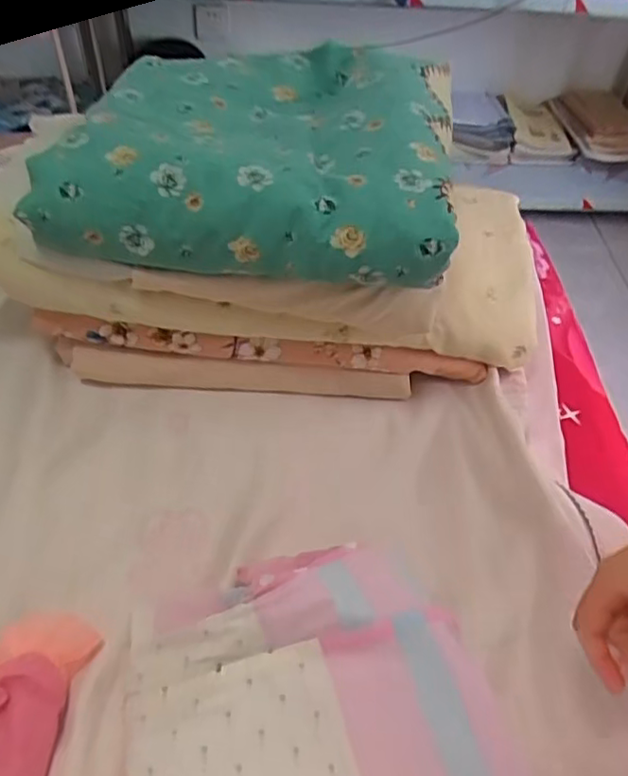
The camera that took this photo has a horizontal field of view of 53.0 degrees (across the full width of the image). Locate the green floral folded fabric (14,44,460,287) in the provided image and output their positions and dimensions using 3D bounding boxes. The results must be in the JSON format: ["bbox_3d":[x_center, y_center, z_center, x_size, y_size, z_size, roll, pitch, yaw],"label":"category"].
[{"bbox_3d":[-0.049,-0.236,0.615,0.353,0.085,0.283,8,52,2],"label":"green floral folded fabric"}]

